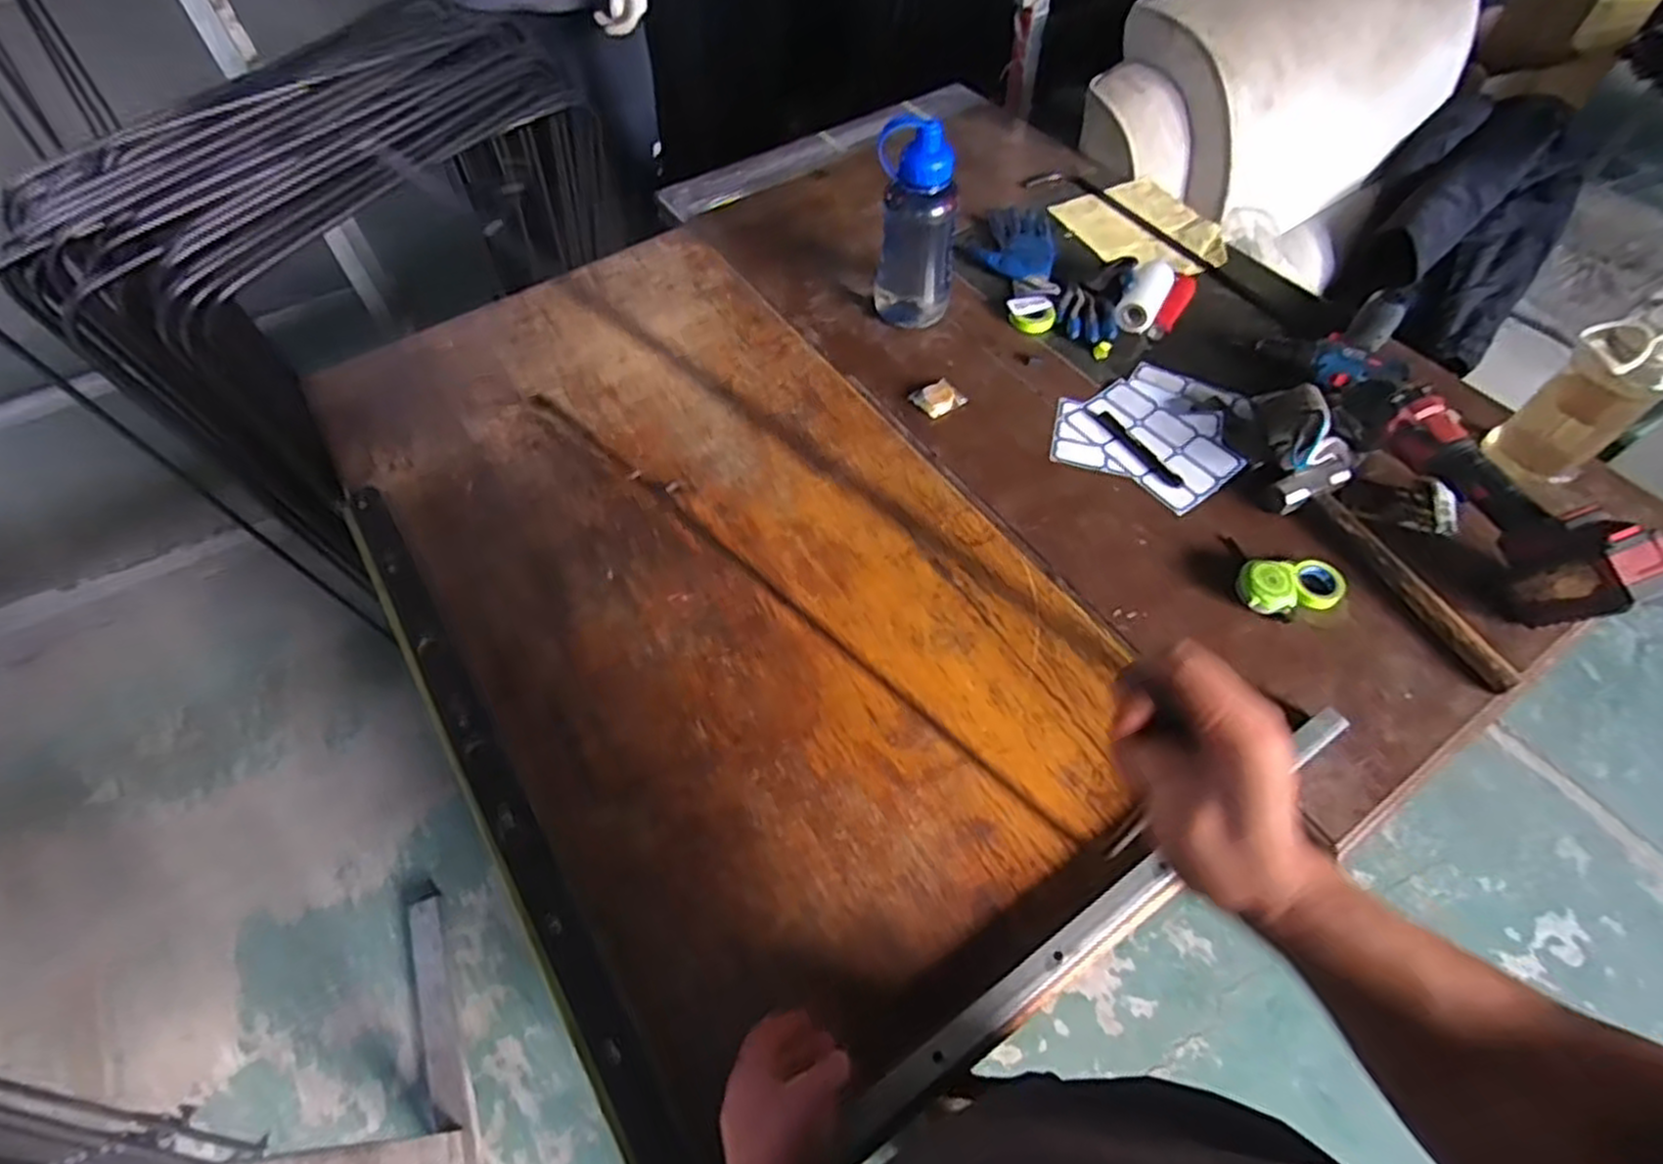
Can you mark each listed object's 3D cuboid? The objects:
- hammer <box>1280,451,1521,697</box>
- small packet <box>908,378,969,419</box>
[{"bbox_3d":[0.635,-0.016,0.851,0.091,0.028,0.302,-19,58,-12],"label":"hammer"},{"bbox_3d":[0.145,-0.251,1.044,0.061,0.019,0.051,-26,60,-16],"label":"small packet"}]

